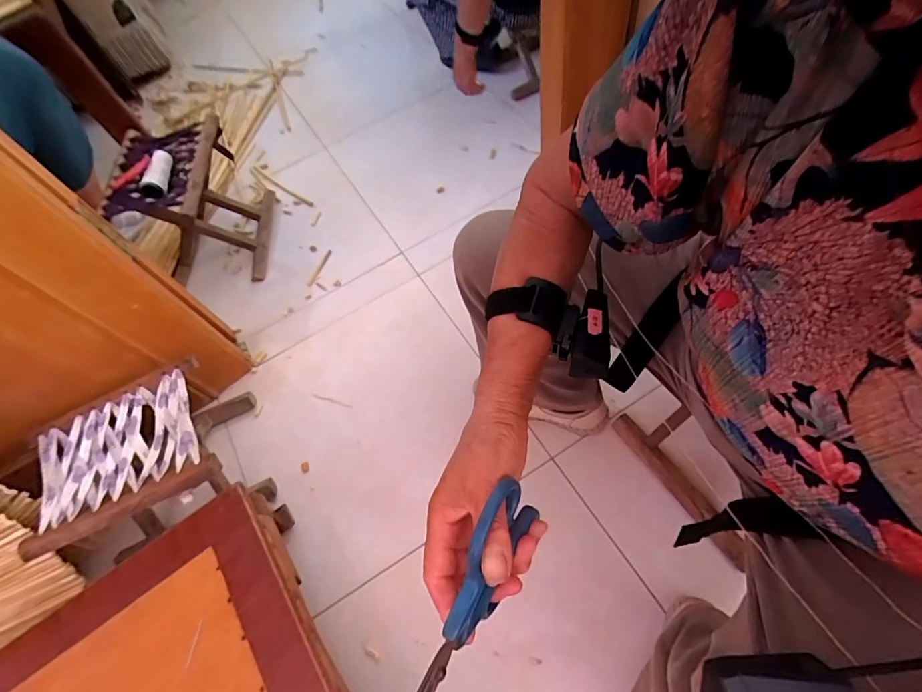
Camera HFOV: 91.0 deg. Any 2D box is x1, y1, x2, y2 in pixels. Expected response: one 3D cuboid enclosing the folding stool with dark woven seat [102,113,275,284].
[{"bbox_3d":[-0.601,-0.326,1.027,0.228,0.243,0.272,-8,60,1],"label":"folding stool with dark woven seat"}]

